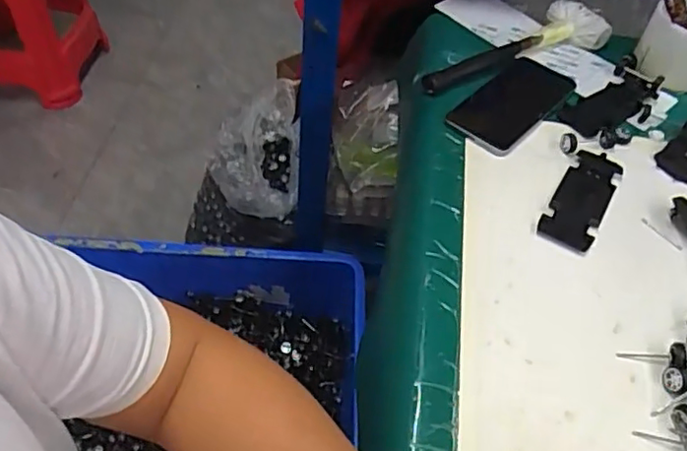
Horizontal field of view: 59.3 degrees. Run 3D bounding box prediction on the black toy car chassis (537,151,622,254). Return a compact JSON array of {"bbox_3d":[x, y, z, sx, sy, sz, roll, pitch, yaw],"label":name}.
[{"bbox_3d":[0.222,-0.026,0.560,0.046,0.007,0.122,27,53,16],"label":"black toy car chassis"}]

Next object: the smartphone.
[{"bbox_3d":[0.179,-0.135,0.648,0.085,0.005,0.165,36,56,22],"label":"smartphone"}]

